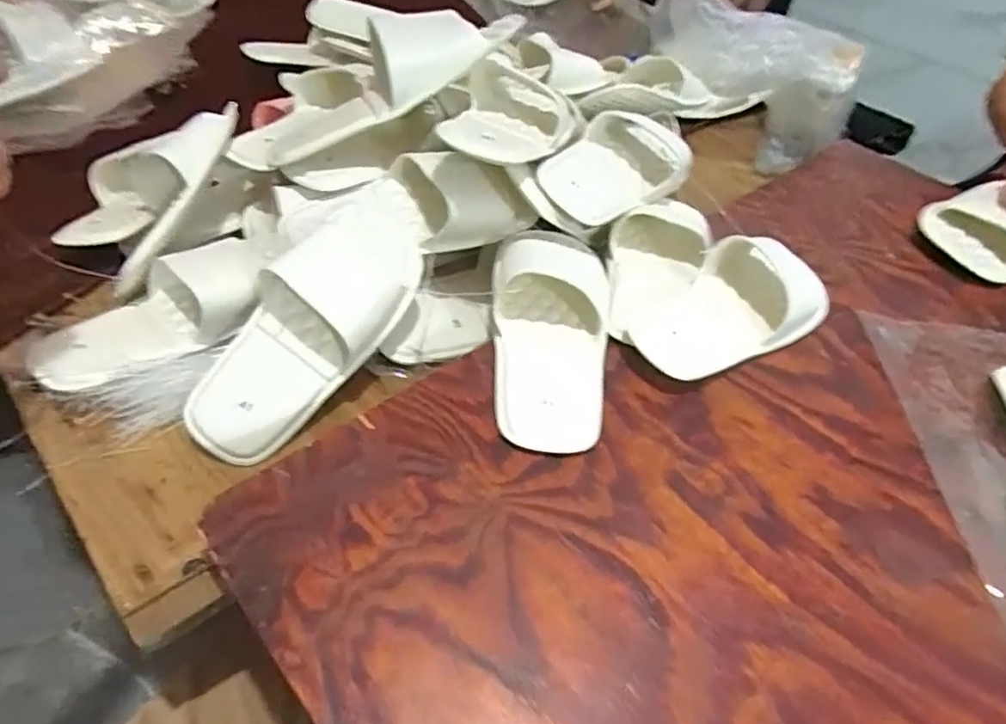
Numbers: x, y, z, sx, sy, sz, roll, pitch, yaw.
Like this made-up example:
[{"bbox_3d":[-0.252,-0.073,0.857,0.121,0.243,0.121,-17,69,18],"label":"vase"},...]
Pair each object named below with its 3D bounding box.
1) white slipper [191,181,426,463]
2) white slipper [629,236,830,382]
[{"bbox_3d":[-0.149,-0.046,0.493,0.093,0.078,0.268,26,73,20],"label":"white slipper"},{"bbox_3d":[0.202,-0.048,0.541,0.202,0.054,0.096,-27,56,-28],"label":"white slipper"}]

